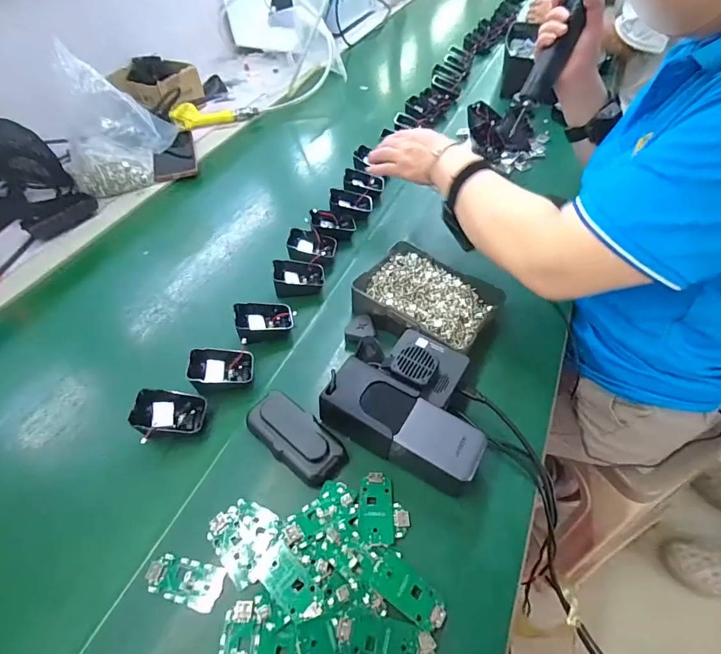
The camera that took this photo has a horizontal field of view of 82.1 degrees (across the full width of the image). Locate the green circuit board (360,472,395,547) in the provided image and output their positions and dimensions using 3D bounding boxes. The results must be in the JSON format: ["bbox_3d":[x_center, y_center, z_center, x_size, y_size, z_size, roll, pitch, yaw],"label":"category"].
[{"bbox_3d":[0.015,0.163,0.376,0.030,0.005,0.063,-2,51,1],"label":"green circuit board"}]

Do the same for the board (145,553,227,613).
[{"bbox_3d":[-0.146,0.211,0.343,0.062,0.004,0.032,7,52,9],"label":"board"}]

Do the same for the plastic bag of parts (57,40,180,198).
[{"bbox_3d":[-0.410,-0.331,0.687,0.174,0.196,0.083,-22,53,-14],"label":"plastic bag of parts"}]

